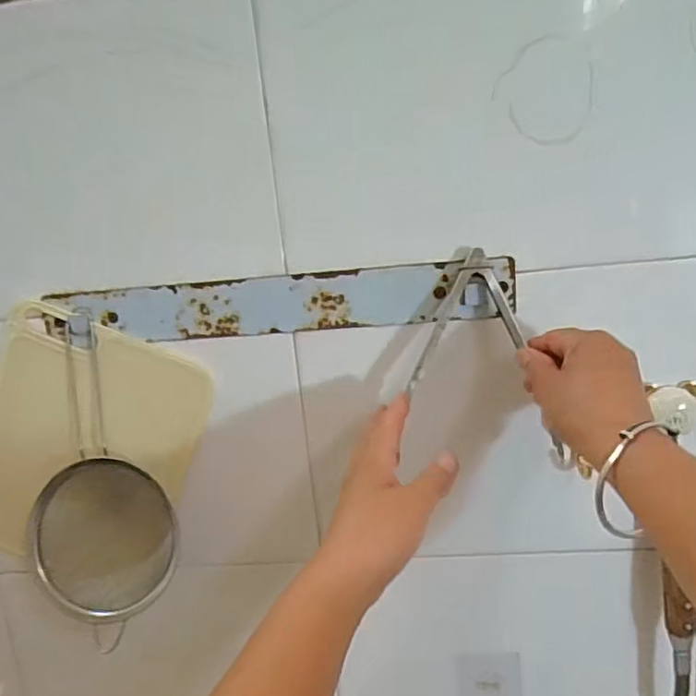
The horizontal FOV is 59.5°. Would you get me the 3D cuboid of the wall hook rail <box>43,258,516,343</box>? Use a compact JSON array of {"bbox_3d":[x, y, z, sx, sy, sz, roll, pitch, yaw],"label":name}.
[{"bbox_3d":[-0.057,-0.038,0.510,0.377,0.058,0.027,1,5,10],"label":"wall hook rail"}]

